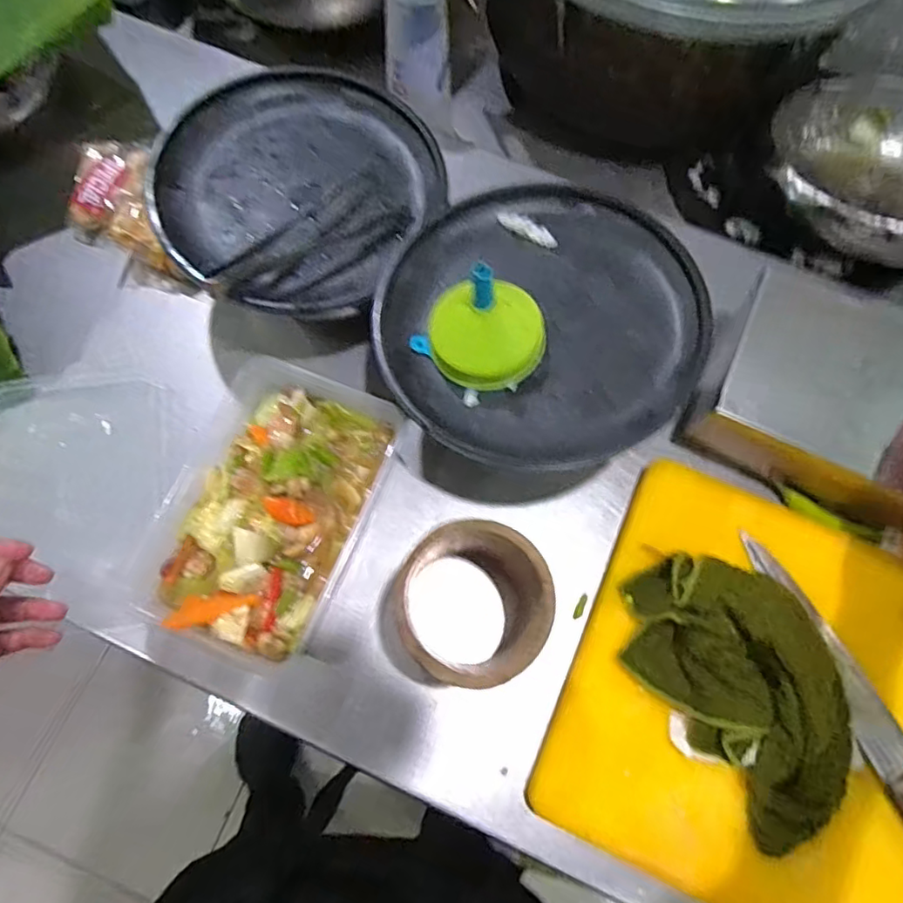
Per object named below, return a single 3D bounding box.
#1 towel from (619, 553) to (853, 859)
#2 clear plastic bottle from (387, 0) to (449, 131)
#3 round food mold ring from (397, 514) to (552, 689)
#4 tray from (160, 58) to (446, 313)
[{"bbox_3d":[0.220,0.167,0.427,0.127,0.068,0.203,-34,75,-12],"label":"towel"},{"bbox_3d":[-0.036,-0.432,0.629,0.069,0.131,0.059,27,73,7],"label":"clear plastic bottle"},{"bbox_3d":[0.015,0.114,0.424,0.093,0.131,0.092,0,71,-1],"label":"round food mold ring"},{"bbox_3d":[-0.138,-0.233,0.506,0.237,0.044,0.245,0,71,-1],"label":"tray"}]

